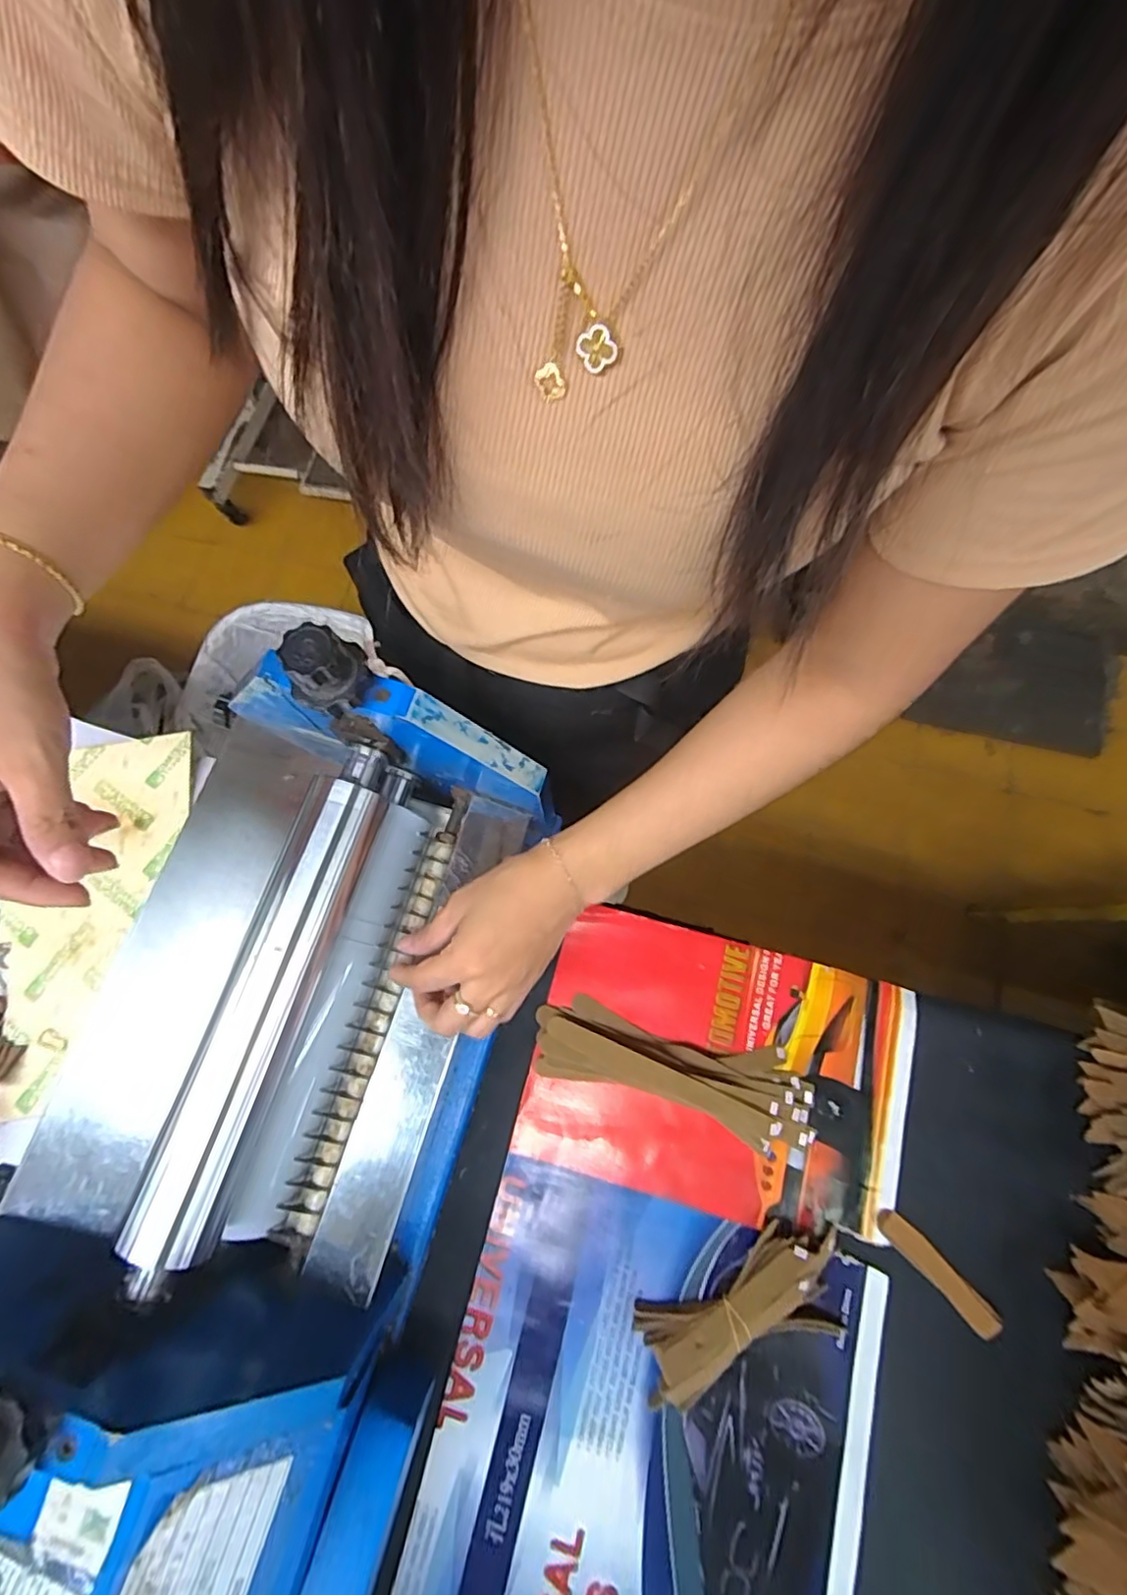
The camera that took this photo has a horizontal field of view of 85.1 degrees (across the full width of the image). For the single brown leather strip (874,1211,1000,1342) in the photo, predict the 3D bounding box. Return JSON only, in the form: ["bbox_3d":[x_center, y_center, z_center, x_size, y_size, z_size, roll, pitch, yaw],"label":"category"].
[{"bbox_3d":[0.273,0.345,0.448,0.092,0.005,0.021,44,97,19],"label":"single brown leather strip"}]

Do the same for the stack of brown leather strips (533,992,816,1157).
[{"bbox_3d":[0.086,0.209,0.474,0.223,0.039,0.072,17,75,6],"label":"stack of brown leather strips"}]

